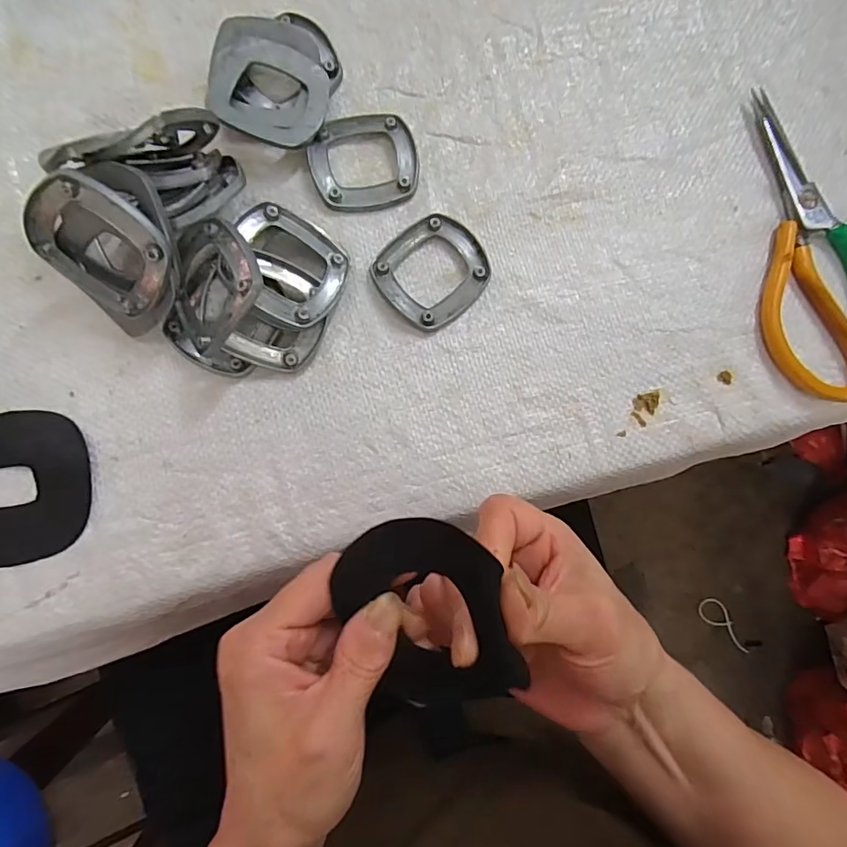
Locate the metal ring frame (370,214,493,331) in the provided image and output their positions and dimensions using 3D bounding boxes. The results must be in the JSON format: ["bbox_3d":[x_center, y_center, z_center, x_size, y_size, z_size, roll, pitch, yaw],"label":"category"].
[{"bbox_3d":[0.004,-0.088,0.285,0.063,0.008,0.058,-44,88,-8],"label":"metal ring frame"}]

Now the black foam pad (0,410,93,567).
[{"bbox_3d":[-0.212,0.033,0.255,0.079,0.004,0.076,-4,84,-5],"label":"black foam pad"}]

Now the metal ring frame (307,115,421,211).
[{"bbox_3d":[-0.034,-0.154,0.292,0.062,0.007,0.057,-6,84,-5],"label":"metal ring frame"}]

